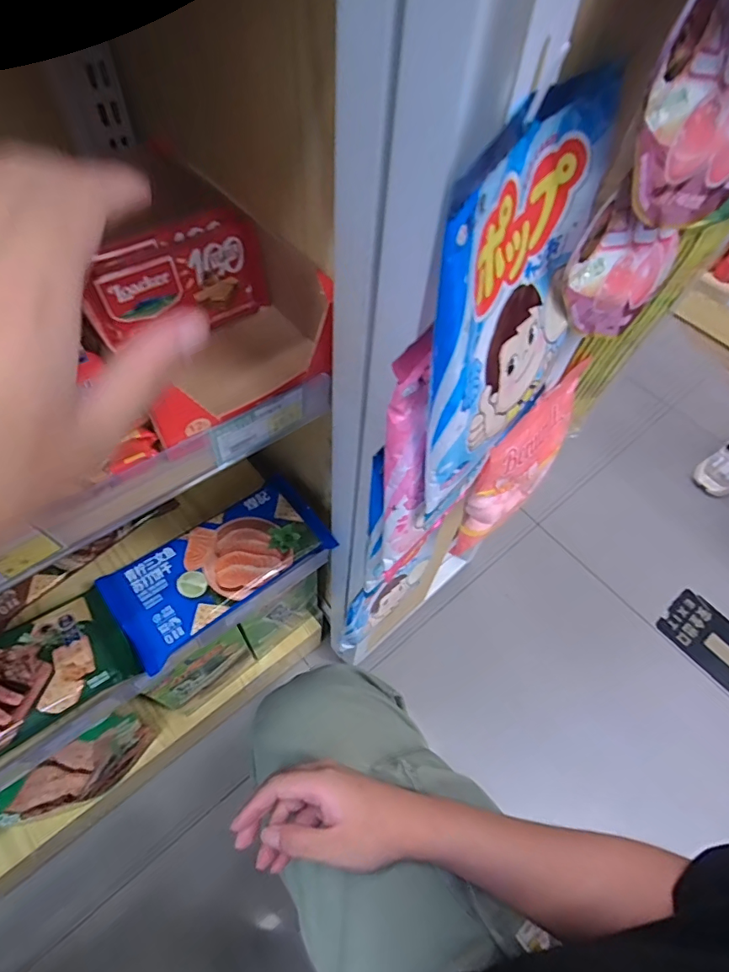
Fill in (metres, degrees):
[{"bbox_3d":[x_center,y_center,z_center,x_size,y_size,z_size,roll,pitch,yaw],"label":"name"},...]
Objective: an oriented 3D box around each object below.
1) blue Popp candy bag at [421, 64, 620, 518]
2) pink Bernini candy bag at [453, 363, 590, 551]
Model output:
[{"bbox_3d":[0.073,-0.081,0.243,0.046,0.162,0.146,35,61,17],"label":"blue Popp candy bag"},{"bbox_3d":[0.150,-0.018,0.460,0.035,0.156,0.136,40,63,19],"label":"pink Bernini candy bag"}]

